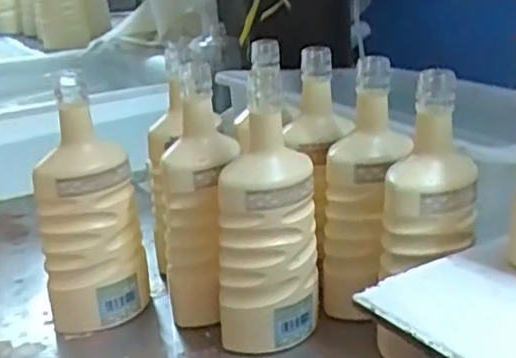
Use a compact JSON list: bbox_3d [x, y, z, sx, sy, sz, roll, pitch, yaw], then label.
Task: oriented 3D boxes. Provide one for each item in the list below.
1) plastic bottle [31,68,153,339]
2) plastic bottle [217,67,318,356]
[{"bbox_3d":[-0.170,0.031,0.673,0.080,0.263,0.079,0,20,6],"label":"plastic bottle"},{"bbox_3d":[0.009,0.039,0.638,0.094,0.252,0.097,-2,20,2],"label":"plastic bottle"}]

